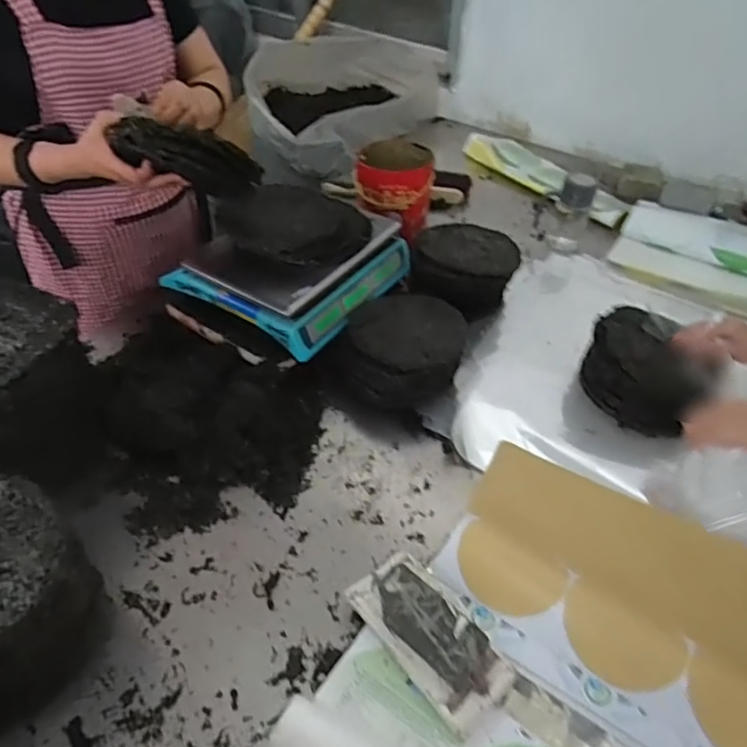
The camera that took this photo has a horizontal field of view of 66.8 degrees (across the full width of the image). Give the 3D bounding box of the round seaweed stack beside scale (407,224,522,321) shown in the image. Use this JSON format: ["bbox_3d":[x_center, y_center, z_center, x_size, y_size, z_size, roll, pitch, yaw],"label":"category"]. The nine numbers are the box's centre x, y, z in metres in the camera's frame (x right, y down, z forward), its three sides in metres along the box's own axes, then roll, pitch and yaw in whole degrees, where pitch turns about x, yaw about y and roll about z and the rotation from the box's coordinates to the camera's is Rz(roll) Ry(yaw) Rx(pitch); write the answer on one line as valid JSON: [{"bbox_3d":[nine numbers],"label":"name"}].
[{"bbox_3d":[0.186,-0.212,1.160,0.200,0.126,0.185,27,50,22],"label":"round seaweed stack beside scale"}]

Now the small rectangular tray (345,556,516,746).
[{"bbox_3d":[0.068,0.291,0.647,0.100,0.035,0.190,-29,54,-28],"label":"small rectangular tray"}]

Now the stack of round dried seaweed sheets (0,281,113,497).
[{"bbox_3d":[-0.473,0.023,0.733,0.209,0.233,0.204,-34,56,-31],"label":"stack of round dried seaweed sheets"}]

